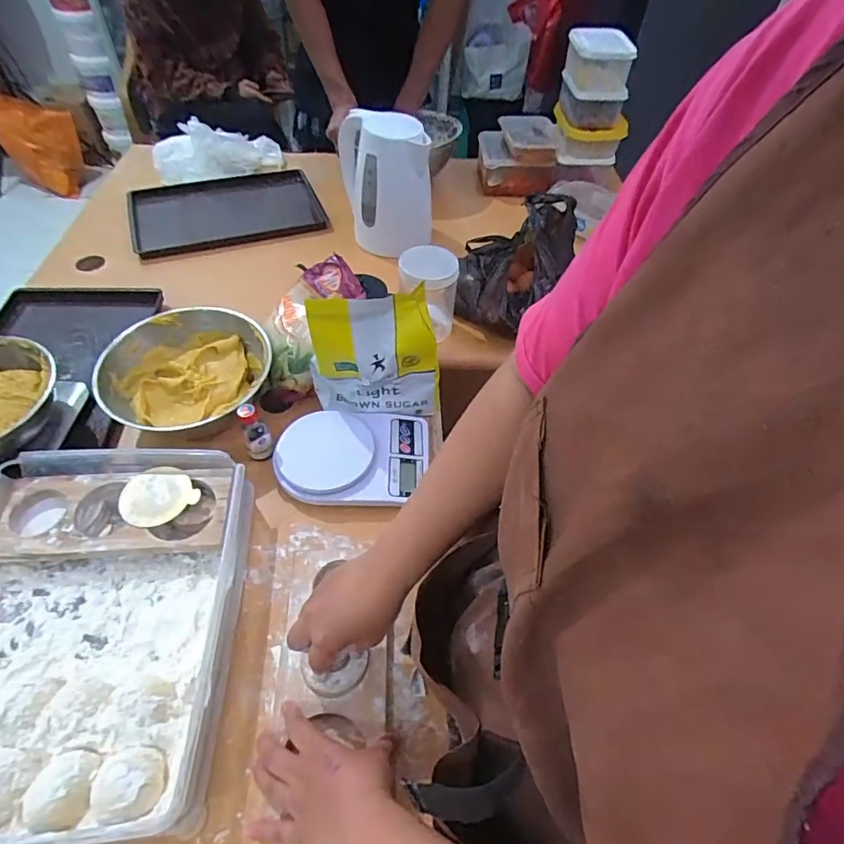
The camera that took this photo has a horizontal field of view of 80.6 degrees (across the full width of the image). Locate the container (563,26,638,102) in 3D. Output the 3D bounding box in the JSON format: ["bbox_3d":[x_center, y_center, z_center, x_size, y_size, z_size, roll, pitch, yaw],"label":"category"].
[{"bbox_3d":[0.363,-0.746,1.030,0.105,0.096,0.128,-5,52,-8],"label":"container"}]

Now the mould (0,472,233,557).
[{"bbox_3d":[-0.352,0.109,0.582,0.248,0.034,0.096,-2,52,-5],"label":"mould"}]

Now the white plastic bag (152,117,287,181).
[{"bbox_3d":[-0.464,-0.625,1.132,0.280,0.089,0.117,-17,54,-16],"label":"white plastic bag"}]

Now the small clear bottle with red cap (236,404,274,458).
[{"bbox_3d":[-0.215,0.017,0.642,0.032,0.091,0.034,2,51,-2],"label":"small clear bottle with red cap"}]

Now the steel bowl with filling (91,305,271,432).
[{"bbox_3d":[-0.326,-0.069,0.690,0.179,0.073,0.217,25,54,16],"label":"steel bowl with filling"}]

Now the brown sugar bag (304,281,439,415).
[{"bbox_3d":[-0.061,-0.075,0.653,0.168,0.201,0.051,-5,49,-6],"label":"brown sugar bag"}]

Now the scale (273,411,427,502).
[{"bbox_3d":[-0.090,0.042,0.653,0.194,0.029,0.137,-1,52,-4],"label":"scale"}]

